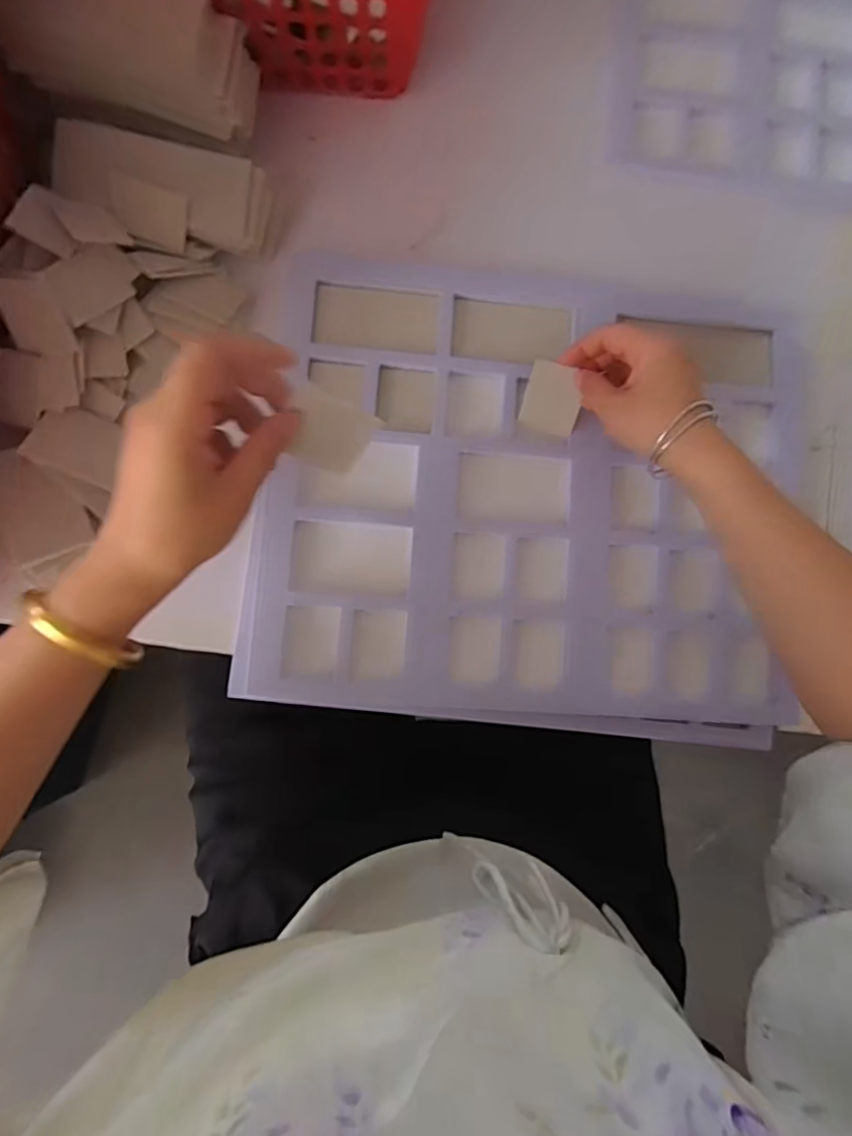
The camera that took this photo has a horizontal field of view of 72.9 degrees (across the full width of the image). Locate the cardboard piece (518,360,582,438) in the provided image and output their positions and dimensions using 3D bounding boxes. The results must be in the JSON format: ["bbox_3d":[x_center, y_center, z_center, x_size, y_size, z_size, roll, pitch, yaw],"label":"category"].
[{"bbox_3d":[0.099,-0.131,0.449,0.044,0.004,0.049,18,119,5],"label":"cardboard piece"}]

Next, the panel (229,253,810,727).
[{"bbox_3d":[0.089,-0.064,0.464,0.424,0.018,0.358,6,83,-2],"label":"panel"}]

